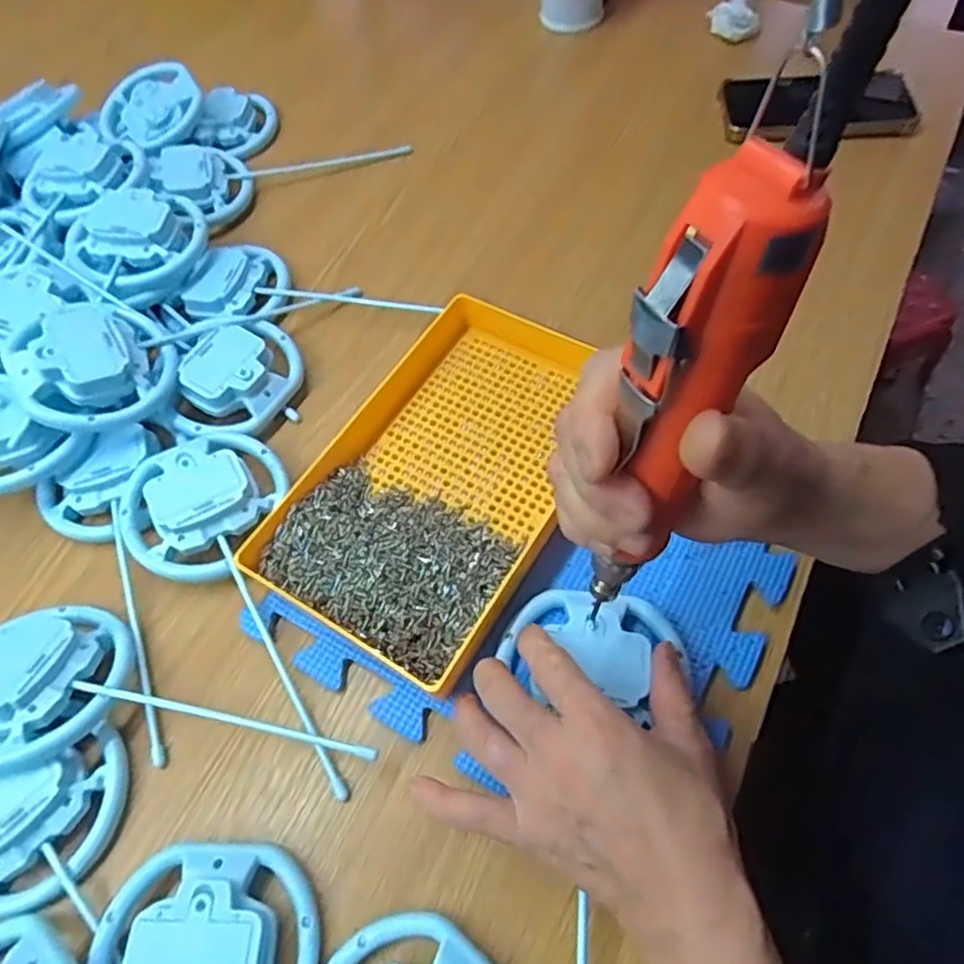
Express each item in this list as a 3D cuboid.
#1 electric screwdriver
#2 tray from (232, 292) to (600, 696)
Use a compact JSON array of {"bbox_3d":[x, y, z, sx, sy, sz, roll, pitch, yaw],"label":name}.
[{"bbox_3d":[0.062,-0.013,0.227,0.037,0.180,0.027,24,50,17],"label":"electric screwdriver"},{"bbox_3d":[-0.019,-0.006,0.434,0.150,0.044,0.242,26,65,18],"label":"tray"}]

